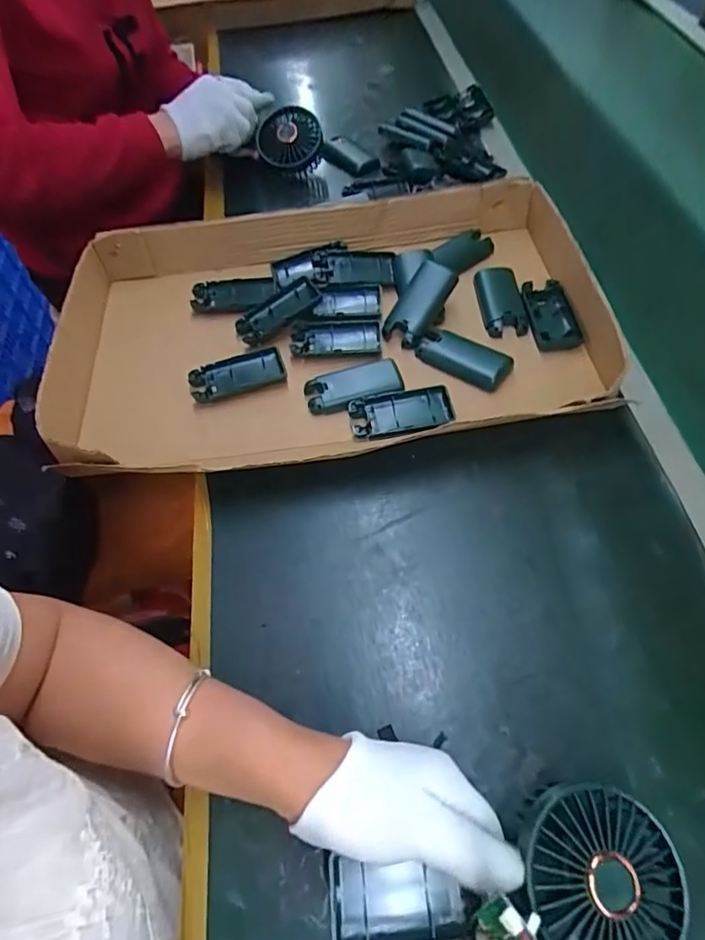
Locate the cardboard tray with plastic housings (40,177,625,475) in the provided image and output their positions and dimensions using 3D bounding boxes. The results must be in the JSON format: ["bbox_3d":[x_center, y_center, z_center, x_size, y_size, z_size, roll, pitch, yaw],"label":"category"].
[{"bbox_3d":[-0.033,-0.153,0.537,0.557,0.054,0.335,-13,58,-5],"label":"cardboard tray with plastic housings"}]

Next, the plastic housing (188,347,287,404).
[{"bbox_3d":[-0.116,-0.097,0.525,0.094,0.013,0.043,-17,59,-7],"label":"plastic housing"}]

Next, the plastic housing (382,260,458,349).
[{"bbox_3d":[0.069,-0.170,0.539,0.038,0.025,0.088,36,95,22],"label":"plastic housing"}]

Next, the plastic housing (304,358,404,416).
[{"bbox_3d":[0.001,-0.081,0.502,0.092,0.011,0.045,-17,59,-8],"label":"plastic housing"}]

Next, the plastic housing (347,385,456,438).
[{"bbox_3d":[0.046,-0.052,0.484,0.094,0.010,0.044,-9,58,-3],"label":"plastic housing"}]

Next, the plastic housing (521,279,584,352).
[{"bbox_3d":[0.209,-0.161,0.541,0.049,0.013,0.090,-5,58,0],"label":"plastic housing"}]

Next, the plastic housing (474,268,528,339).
[{"bbox_3d":[0.158,-0.184,0.556,0.043,0.016,0.093,-5,58,0],"label":"plastic housing"}]

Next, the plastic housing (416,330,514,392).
[{"bbox_3d":[0.109,-0.112,0.514,0.093,0.013,0.041,30,64,20],"label":"plastic housing"}]

